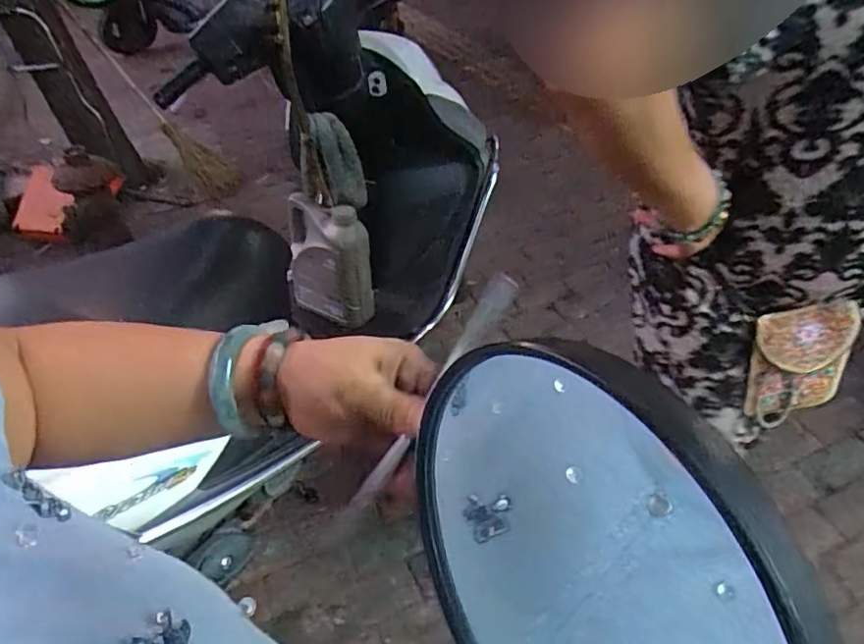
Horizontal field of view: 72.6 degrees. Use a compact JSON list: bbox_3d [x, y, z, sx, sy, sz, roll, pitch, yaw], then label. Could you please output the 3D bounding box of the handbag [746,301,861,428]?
[{"bbox_3d":[0.478,0.056,0.770,0.128,0.170,0.039,-5,44,-2],"label":"handbag"}]

